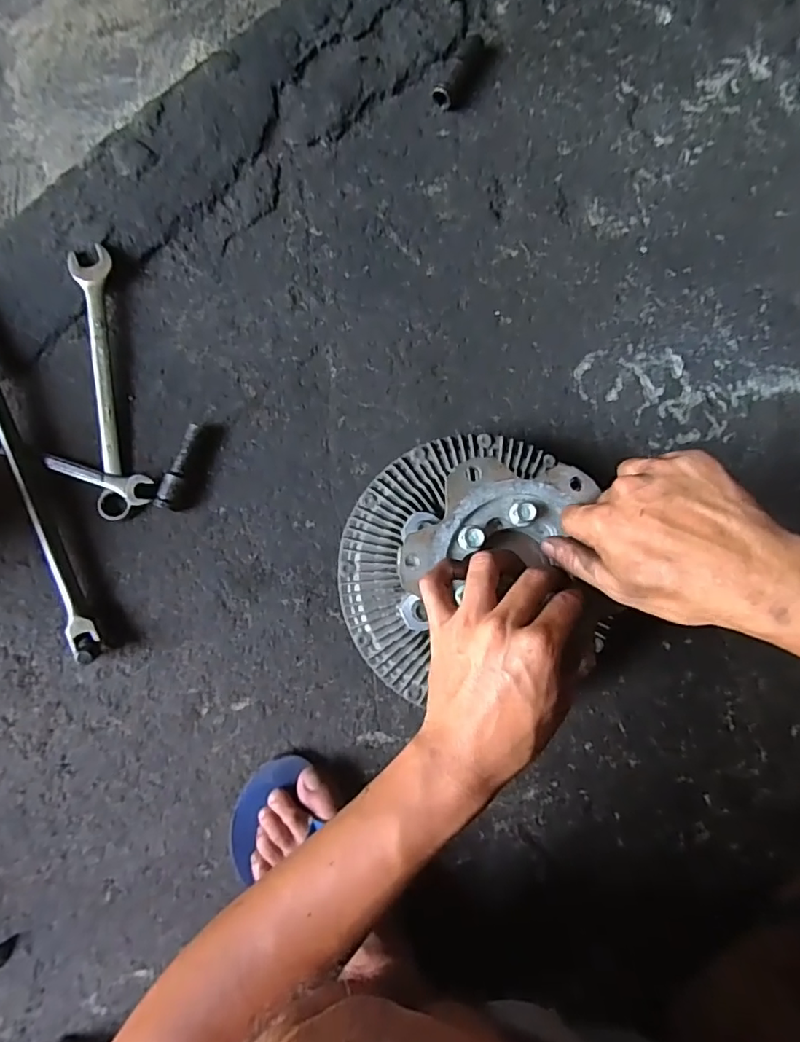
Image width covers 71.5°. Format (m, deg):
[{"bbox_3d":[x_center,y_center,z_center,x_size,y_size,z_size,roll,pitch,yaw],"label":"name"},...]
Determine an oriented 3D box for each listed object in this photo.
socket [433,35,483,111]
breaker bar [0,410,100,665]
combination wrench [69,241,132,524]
[{"bbox_3d":[0.058,-0.456,0.564,0.026,0.020,0.074,28,84,-3],"label":"socket"},{"bbox_3d":[-0.327,-0.046,0.479,0.021,0.033,0.353,-21,88,-7],"label":"breaker bar"},{"bbox_3d":[-0.270,-0.126,0.506,0.031,0.012,0.248,-8,86,-6],"label":"combination wrench"}]

